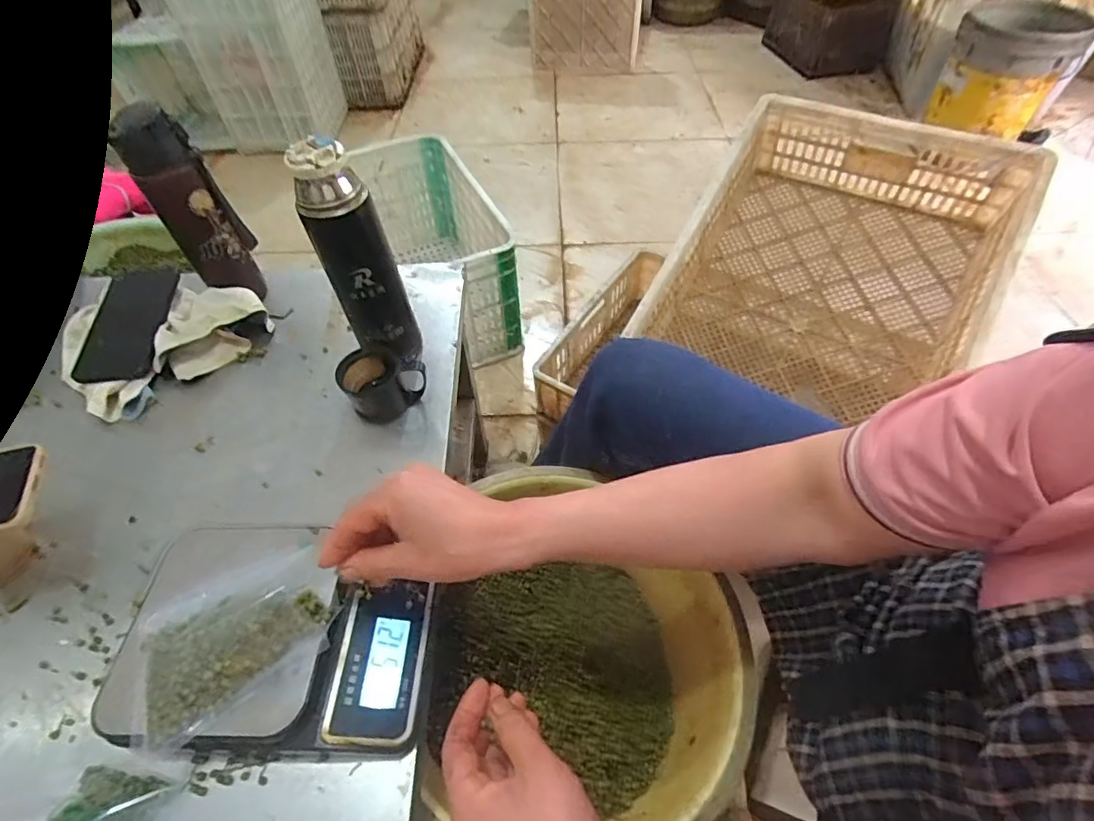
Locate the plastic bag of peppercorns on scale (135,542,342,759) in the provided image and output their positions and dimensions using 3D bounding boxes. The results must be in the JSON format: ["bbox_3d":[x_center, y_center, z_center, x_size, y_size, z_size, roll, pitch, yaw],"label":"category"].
[{"bbox_3d":[-0.220,0.151,0.364,0.131,0.031,0.100,-29,55,-17],"label":"plastic bag of peppercorns on scale"}]

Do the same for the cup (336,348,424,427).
[{"bbox_3d":[-0.173,-0.029,0.554,0.081,0.059,0.064,-29,56,-19],"label":"cup"}]

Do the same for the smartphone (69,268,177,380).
[{"bbox_3d":[-0.494,-0.102,0.616,0.090,0.008,0.161,-7,61,-4],"label":"smartphone"}]

